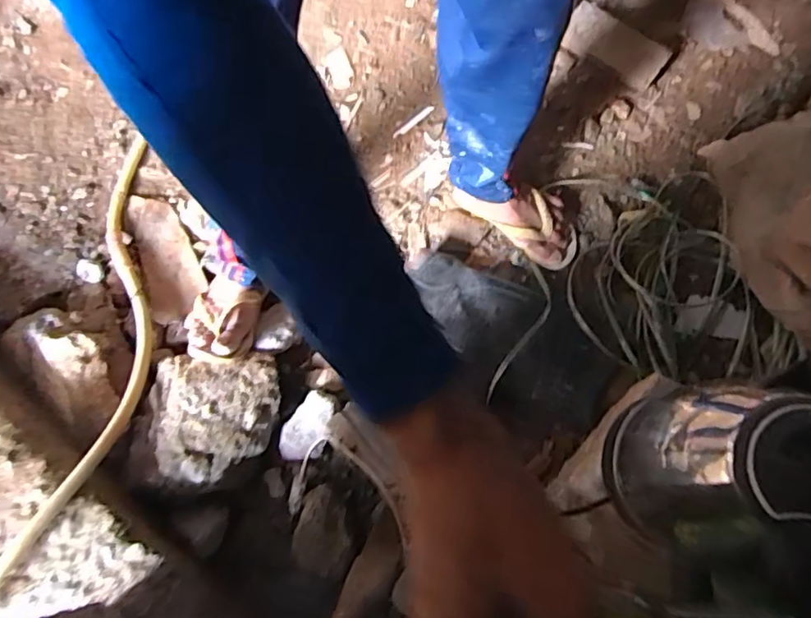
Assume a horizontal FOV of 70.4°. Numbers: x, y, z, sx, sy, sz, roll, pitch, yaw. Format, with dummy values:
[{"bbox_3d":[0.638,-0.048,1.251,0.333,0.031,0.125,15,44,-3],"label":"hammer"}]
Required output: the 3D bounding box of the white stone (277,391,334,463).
[{"bbox_3d":[-0.154,0.187,0.903,0.073,0.043,0.113,28,75,11],"label":"white stone"}]

